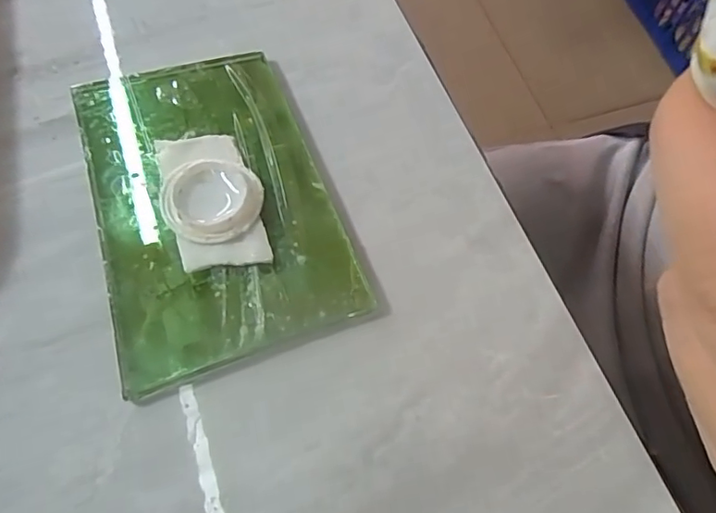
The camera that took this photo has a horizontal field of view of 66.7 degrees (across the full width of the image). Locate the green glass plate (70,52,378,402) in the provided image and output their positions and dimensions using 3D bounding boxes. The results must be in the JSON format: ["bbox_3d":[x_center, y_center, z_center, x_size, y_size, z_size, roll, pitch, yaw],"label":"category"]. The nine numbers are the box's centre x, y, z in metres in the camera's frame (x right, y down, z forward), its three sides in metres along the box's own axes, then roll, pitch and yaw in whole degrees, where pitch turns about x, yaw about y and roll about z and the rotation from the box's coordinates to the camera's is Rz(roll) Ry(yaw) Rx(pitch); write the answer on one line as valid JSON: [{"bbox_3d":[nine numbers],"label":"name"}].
[{"bbox_3d":[-0.045,-0.019,0.162,0.066,0.011,0.103,-19,67,-12],"label":"green glass plate"}]

